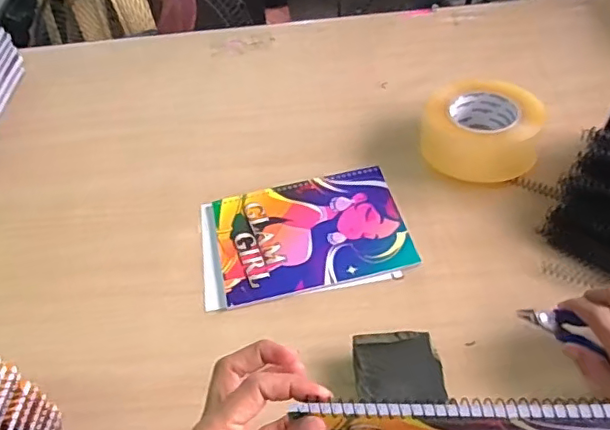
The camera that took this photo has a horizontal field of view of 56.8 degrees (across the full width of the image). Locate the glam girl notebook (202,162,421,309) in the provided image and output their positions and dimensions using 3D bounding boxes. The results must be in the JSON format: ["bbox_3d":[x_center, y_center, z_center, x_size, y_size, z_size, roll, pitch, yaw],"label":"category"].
[{"bbox_3d":[-0.002,0.019,0.599,0.210,0.008,0.150,-10,48,-4],"label":"glam girl notebook"}]

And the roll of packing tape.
[{"bbox_3d":[0.197,-0.094,0.638,0.128,0.060,0.126,17,52,19],"label":"roll of packing tape"}]

